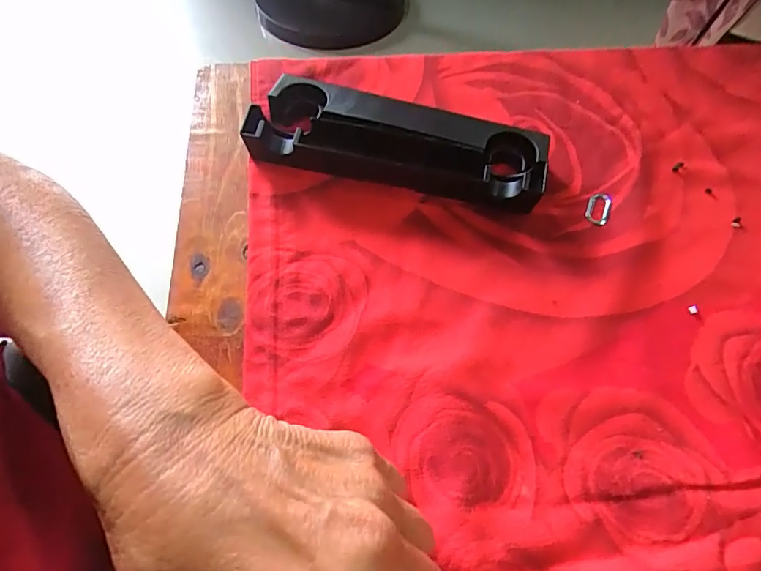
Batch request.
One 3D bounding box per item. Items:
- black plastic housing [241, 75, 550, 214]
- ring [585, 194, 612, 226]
[{"bbox_3d":[0.013,-0.097,0.319,0.194,0.034,0.067,11,60,5],"label":"black plastic housing"},{"bbox_3d":[0.149,-0.053,0.318,0.015,0.005,0.027,18,61,9],"label":"ring"}]

